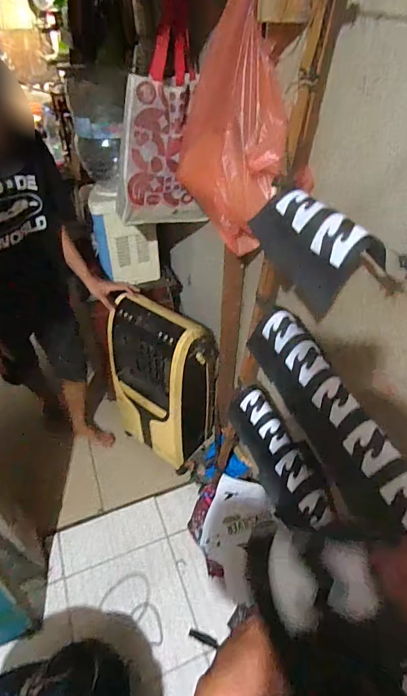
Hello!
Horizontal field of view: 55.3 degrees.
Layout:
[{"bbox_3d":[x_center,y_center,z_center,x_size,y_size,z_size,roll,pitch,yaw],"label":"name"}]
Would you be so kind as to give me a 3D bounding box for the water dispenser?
[{"bbox_3d":[-0.346,-0.617,1.508,0.241,0.721,0.251,-19,48,-21],"label":"water dispenser"}]

